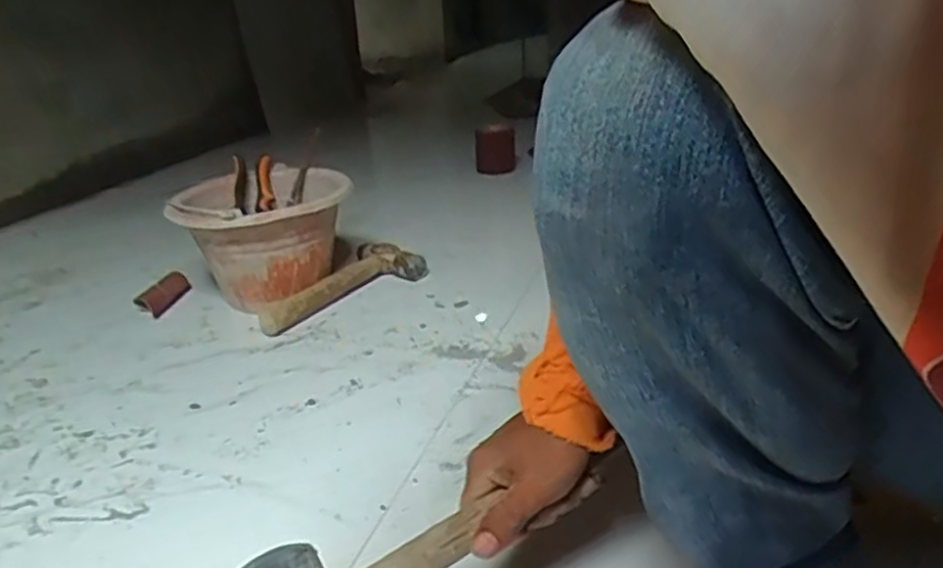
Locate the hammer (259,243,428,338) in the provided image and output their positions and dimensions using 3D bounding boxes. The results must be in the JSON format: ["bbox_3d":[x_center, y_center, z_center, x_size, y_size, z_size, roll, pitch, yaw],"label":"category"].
[{"bbox_3d":[-0.194,0.007,1.024,0.110,0.041,0.257,11,27,31],"label":"hammer"}]

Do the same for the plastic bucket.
[{"bbox_3d":[-0.310,-0.065,1.043,0.257,0.171,0.234,-3,23,1],"label":"plastic bucket"}]

